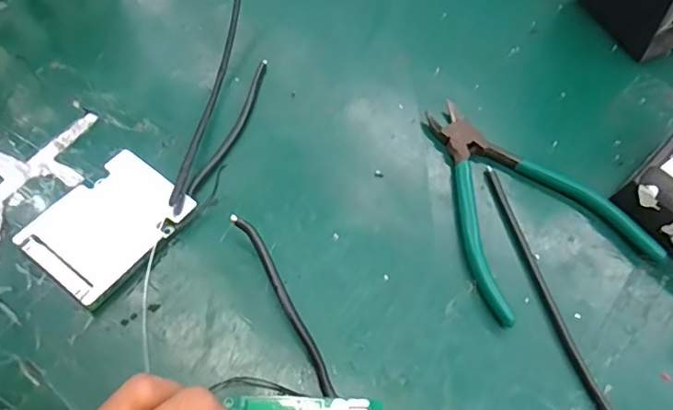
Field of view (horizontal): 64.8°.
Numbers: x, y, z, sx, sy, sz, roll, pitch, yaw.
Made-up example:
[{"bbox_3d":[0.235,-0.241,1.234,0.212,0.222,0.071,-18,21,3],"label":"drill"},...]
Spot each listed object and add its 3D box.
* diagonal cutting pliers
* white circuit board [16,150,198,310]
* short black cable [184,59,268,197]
[{"bbox_3d":[0.118,-0.009,0.338,0.112,0.012,0.143,-18,65,-13],"label":"diagonal cutting pliers"},{"bbox_3d":[-0.130,0.010,0.305,0.062,0.011,0.083,34,65,13],"label":"white circuit board"},{"bbox_3d":[-0.067,-0.052,0.346,0.010,0.009,0.117,19,63,6],"label":"short black cable"}]

